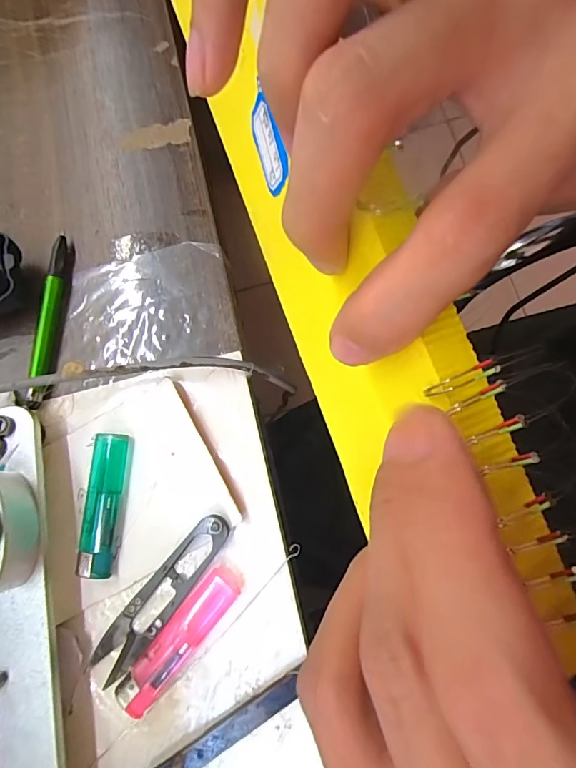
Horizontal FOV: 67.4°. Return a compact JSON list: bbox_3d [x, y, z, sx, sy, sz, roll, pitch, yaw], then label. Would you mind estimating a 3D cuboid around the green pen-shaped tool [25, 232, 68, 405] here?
[{"bbox_3d":[-0.154,-0.043,0.275,0.014,0.011,0.116,2,78,5],"label":"green pen-shaped tool"}]

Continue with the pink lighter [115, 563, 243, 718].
[{"bbox_3d":[-0.057,0.131,0.227,0.021,0.009,0.080,38,83,11],"label":"pink lighter"}]

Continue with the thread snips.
[{"bbox_3d":[-0.068,0.111,0.229,0.022,0.012,0.098,36,83,11],"label":"thread snips"}]

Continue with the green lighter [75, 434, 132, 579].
[{"bbox_3d":[-0.105,0.067,0.246,0.021,0.010,0.077,1,78,5],"label":"green lighter"}]

